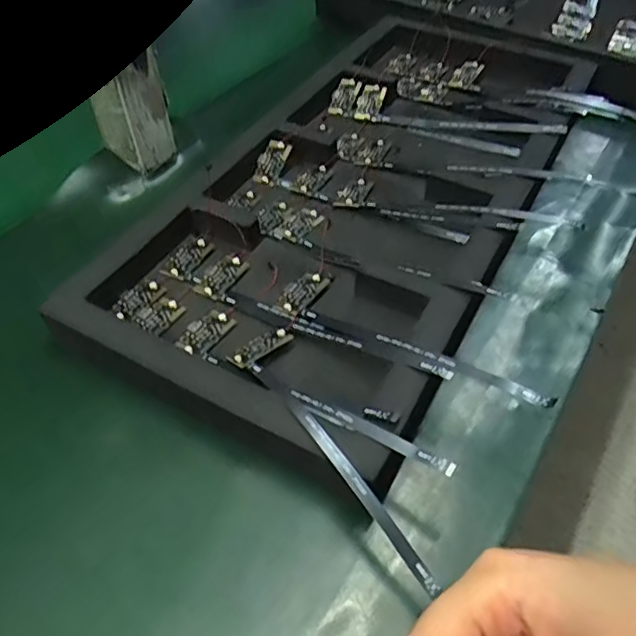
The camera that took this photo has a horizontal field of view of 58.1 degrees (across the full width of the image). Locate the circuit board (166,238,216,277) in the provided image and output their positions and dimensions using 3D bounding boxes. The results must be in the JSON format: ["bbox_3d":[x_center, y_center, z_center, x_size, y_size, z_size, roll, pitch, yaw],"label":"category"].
[{"bbox_3d":[-0.088,-0.043,0.389,0.021,0.004,0.035,23,54,19],"label":"circuit board"}]

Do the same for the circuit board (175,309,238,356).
[{"bbox_3d":[-0.068,0.008,0.345,0.023,0.004,0.035,27,55,21],"label":"circuit board"}]

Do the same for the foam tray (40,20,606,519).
[{"bbox_3d":[0.043,-0.104,0.429,0.220,0.034,0.453,24,54,19],"label":"foam tray"}]

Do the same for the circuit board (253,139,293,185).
[{"bbox_3d":[-0.037,-0.123,0.450,0.023,0.004,0.036,20,79,21],"label":"circuit board"}]

